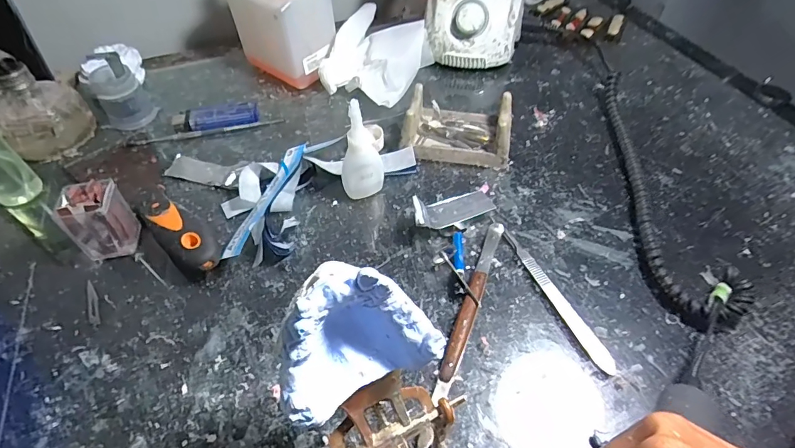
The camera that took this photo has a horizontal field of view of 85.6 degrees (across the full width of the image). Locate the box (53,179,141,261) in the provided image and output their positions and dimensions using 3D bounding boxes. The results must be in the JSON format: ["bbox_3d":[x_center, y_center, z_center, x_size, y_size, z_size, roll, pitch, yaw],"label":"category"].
[{"bbox_3d":[-0.222,-0.001,0.322,0.032,0.052,0.035,-8,52,-6],"label":"box"}]

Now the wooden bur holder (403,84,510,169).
[{"bbox_3d":[0.058,-0.092,0.399,0.095,0.041,0.062,9,52,7],"label":"wooden bur holder"}]

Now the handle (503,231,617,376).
[{"bbox_3d":[0.112,0.050,0.303,0.013,0.005,0.119,-17,53,-13],"label":"handle"}]

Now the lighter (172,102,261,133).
[{"bbox_3d":[-0.182,-0.107,0.434,0.081,0.014,0.024,-11,52,-8],"label":"lighter"}]

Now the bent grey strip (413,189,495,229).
[{"bbox_3d":[0.043,-0.013,0.341,0.069,0.029,0.027,-18,53,-13],"label":"bent grey strip"}]

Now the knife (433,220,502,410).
[{"bbox_3d":[0.052,0.053,0.299,0.011,0.010,0.146,18,54,14],"label":"knife"}]

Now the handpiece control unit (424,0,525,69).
[{"bbox_3d":[0.084,-0.223,0.479,0.103,0.080,0.071,6,52,5],"label":"handpiece control unit"}]

